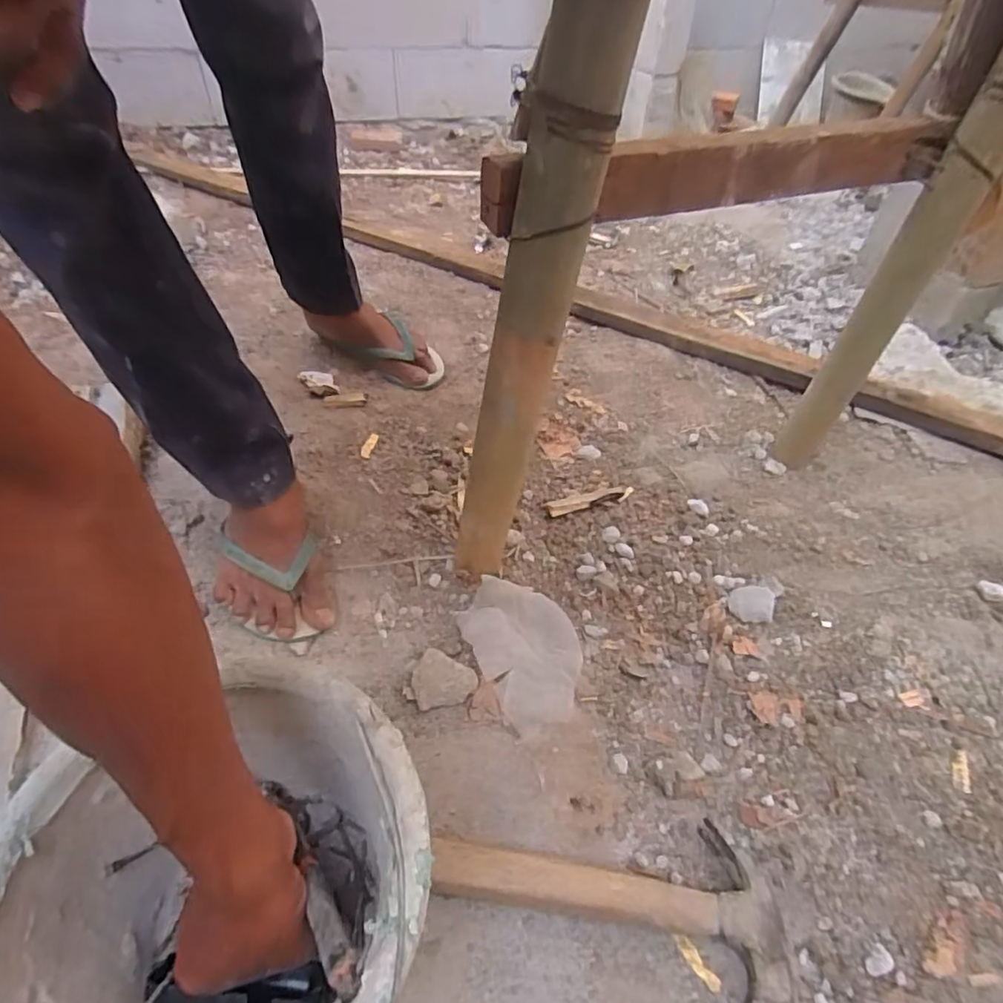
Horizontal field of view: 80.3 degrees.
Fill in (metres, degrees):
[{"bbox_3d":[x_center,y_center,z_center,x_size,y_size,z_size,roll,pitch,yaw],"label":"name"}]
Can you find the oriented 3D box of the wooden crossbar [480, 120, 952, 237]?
[{"bbox_3d":[0.223,-0.294,0.529,0.504,0.054,0.041,-15,47,-18],"label":"wooden crossbar"}]

